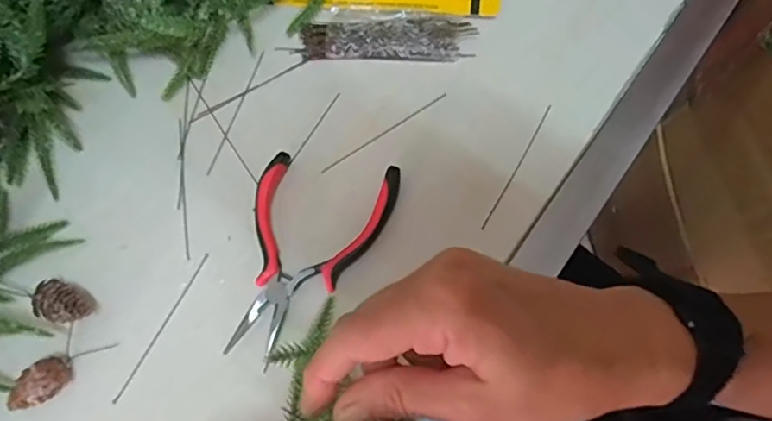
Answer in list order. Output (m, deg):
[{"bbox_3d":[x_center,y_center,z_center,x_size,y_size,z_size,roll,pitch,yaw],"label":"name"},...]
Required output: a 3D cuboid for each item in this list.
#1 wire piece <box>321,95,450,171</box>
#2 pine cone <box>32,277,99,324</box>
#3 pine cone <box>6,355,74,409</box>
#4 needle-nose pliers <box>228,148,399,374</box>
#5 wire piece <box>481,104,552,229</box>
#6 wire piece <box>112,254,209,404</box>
[{"bbox_3d":[-0.001,-0.053,0.400,0.099,0.004,0.004,-32,73,-9],"label":"wire piece"},{"bbox_3d":[-0.194,0.055,0.356,0.032,0.018,0.023,18,72,8],"label":"pine cone"},{"bbox_3d":[-0.198,0.101,0.343,0.018,0.019,0.034,38,76,14],"label":"pine cone"},{"bbox_3d":[-0.047,0.028,0.363,0.083,0.016,0.131,13,72,7],"label":"needle-nose pliers"},{"bbox_3d":[0.085,-0.030,0.382,0.004,0.004,0.097,28,74,11],"label":"wire piece"},{"bbox_3d":[-0.136,0.070,0.359,0.004,0.004,0.099,26,74,11],"label":"wire piece"}]

